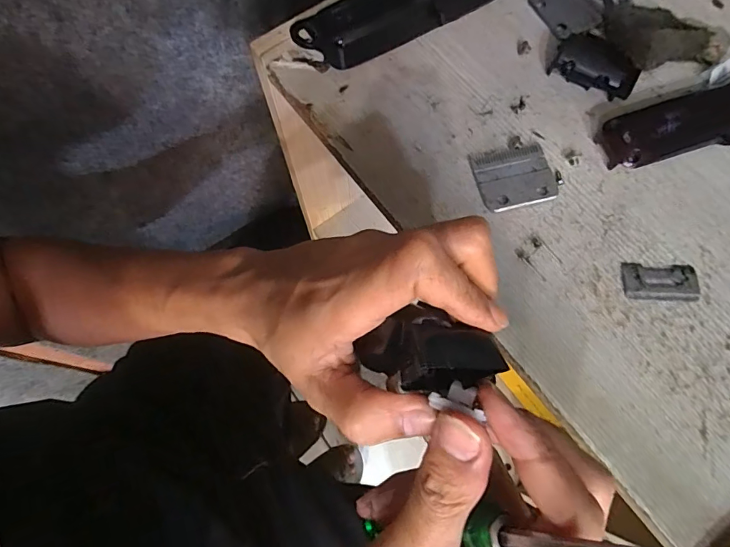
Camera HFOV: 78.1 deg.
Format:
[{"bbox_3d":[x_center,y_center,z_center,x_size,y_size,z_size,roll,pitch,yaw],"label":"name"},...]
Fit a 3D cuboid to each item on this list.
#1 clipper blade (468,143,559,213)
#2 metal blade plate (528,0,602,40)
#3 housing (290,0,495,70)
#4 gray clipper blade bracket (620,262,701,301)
[{"bbox_3d":[0.092,-0.060,0.278,0.046,0.004,0.042,-12,71,-4],"label":"clipper blade"},{"bbox_3d":[0.143,-0.189,0.320,0.038,0.004,0.051,-29,73,-3],"label":"metal blade plate"},{"bbox_3d":[0.031,-0.181,0.296,0.159,0.039,0.040,-33,74,-11],"label":"housing"},{"bbox_3d":[0.168,0.004,0.255,0.041,0.004,0.021,4,71,1],"label":"gray clipper blade bracket"}]

